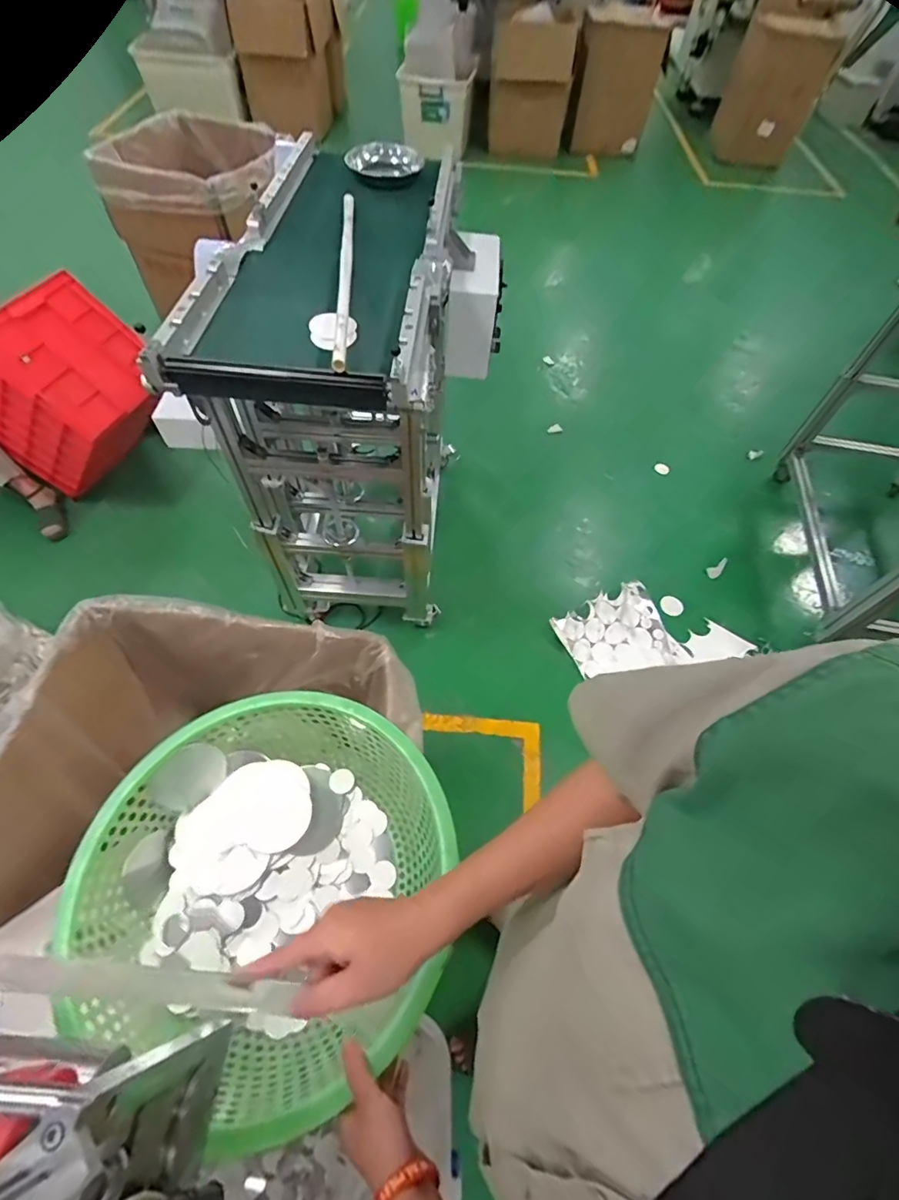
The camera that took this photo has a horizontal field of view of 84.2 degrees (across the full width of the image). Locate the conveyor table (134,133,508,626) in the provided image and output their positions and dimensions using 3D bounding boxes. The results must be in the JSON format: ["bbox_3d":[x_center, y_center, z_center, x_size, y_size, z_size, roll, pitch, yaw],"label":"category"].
[{"bbox_3d":[-0.212,-0.537,1.451,0.615,0.951,1.020,6,58,1],"label":"conveyor table"}]

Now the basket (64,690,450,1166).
[{"bbox_3d":[-0.208,0.325,0.614,0.393,0.149,0.405,1,58,-2],"label":"basket"}]

